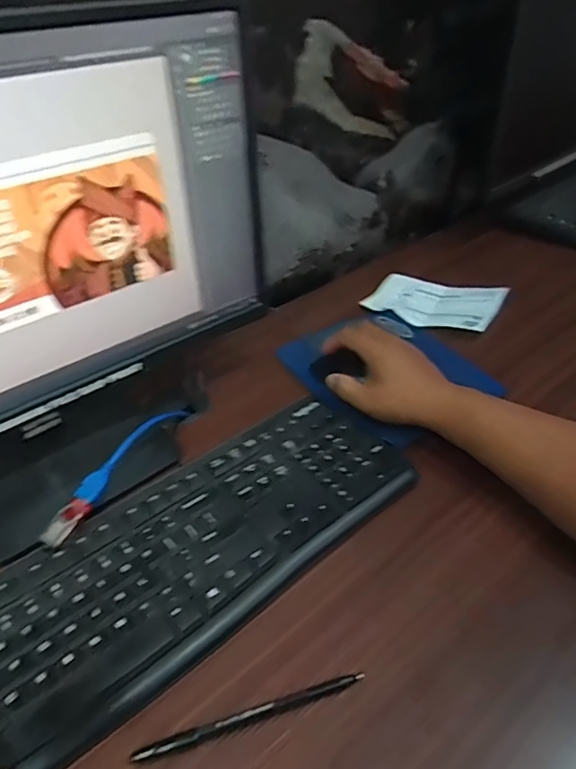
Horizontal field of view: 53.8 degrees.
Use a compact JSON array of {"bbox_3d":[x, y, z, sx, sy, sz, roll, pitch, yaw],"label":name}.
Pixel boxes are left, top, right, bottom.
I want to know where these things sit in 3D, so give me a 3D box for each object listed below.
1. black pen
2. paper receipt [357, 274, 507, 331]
[{"bbox_3d":[-0.022,0.210,0.362,0.151,0.004,0.008,-12,42,-13],"label":"black pen"},{"bbox_3d":[0.192,-0.112,0.745,0.163,0.026,0.109,21,45,23],"label":"paper receipt"}]

